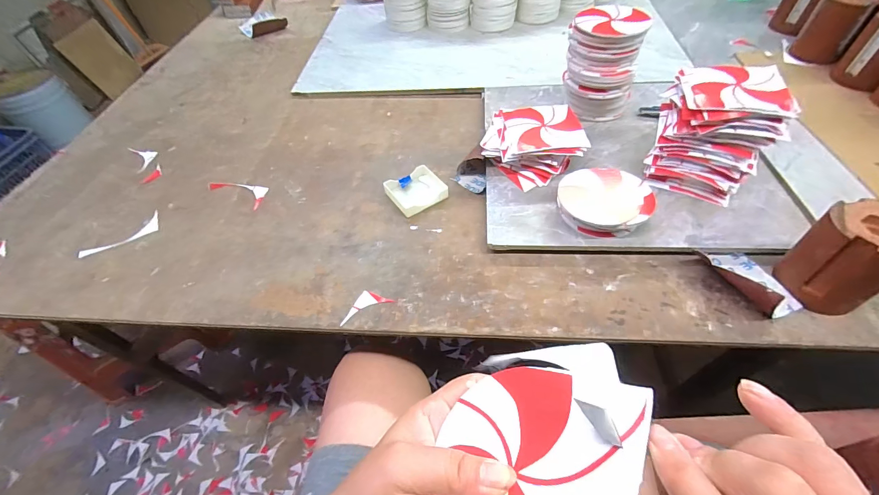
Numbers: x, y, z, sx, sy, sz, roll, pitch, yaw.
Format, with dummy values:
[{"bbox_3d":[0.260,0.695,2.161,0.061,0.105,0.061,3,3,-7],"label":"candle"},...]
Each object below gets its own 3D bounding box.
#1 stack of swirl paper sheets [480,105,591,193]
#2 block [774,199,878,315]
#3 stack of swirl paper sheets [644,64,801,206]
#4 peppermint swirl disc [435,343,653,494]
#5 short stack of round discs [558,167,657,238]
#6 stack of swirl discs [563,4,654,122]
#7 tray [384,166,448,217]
[{"bbox_3d":[0.136,-0.155,0.564,0.143,0.059,0.132,-13,52,-4],"label":"stack of swirl paper sheets"},{"bbox_3d":[0.421,0.009,0.387,0.077,0.089,0.077,-23,53,-12],"label":"block"},{"bbox_3d":[0.355,-0.152,0.497,0.124,0.122,0.129,13,54,16],"label":"stack of swirl paper sheets"},{"bbox_3d":[0.045,0.101,0.178,0.104,0.006,0.104,-27,39,24],"label":"peppermint swirl disc"},{"bbox_3d":[0.213,-0.059,0.489,0.110,0.039,0.107,-37,57,-21],"label":"short stack of round discs"},{"bbox_3d":[0.251,-0.276,0.590,0.106,0.150,0.093,15,55,17],"label":"stack of swirl discs"},{"bbox_3d":[-0.033,-0.087,0.569,0.081,0.017,0.075,-32,55,-18],"label":"tray"}]

